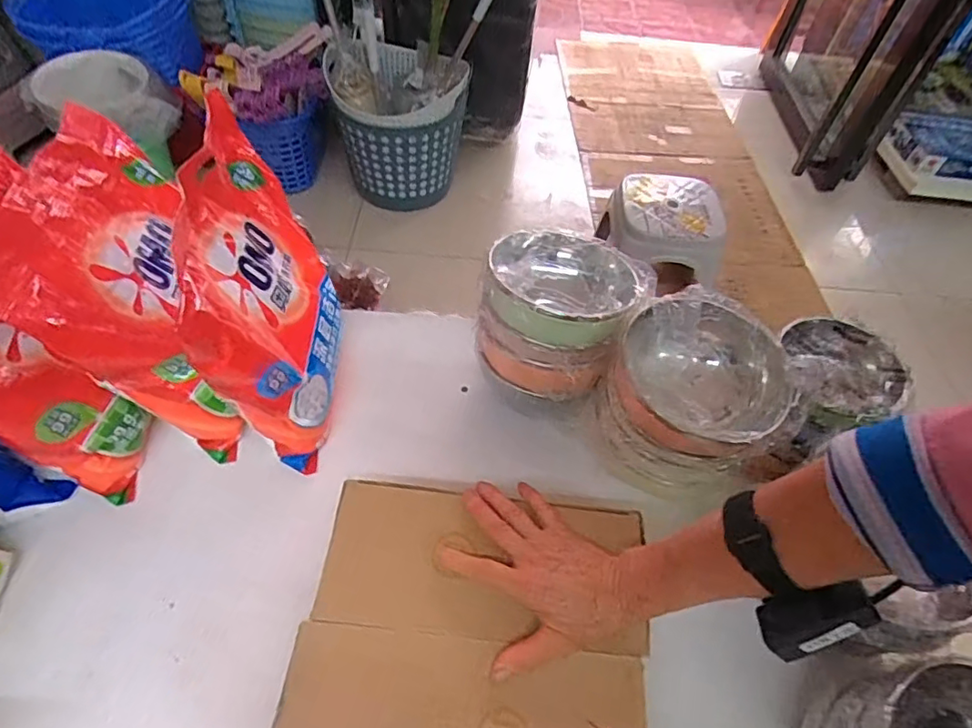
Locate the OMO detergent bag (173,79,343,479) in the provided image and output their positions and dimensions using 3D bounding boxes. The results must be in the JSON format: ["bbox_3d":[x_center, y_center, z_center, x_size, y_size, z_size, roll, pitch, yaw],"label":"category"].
[{"bbox_3d":[-0.227,-0.073,0.619,0.105,0.288,0.280,-1,55,-7],"label":"OMO detergent bag"}]

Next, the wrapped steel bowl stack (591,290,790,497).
[{"bbox_3d":[0.204,0.046,0.592,0.159,0.169,0.167,30,56,17],"label":"wrapped steel bowl stack"}]

